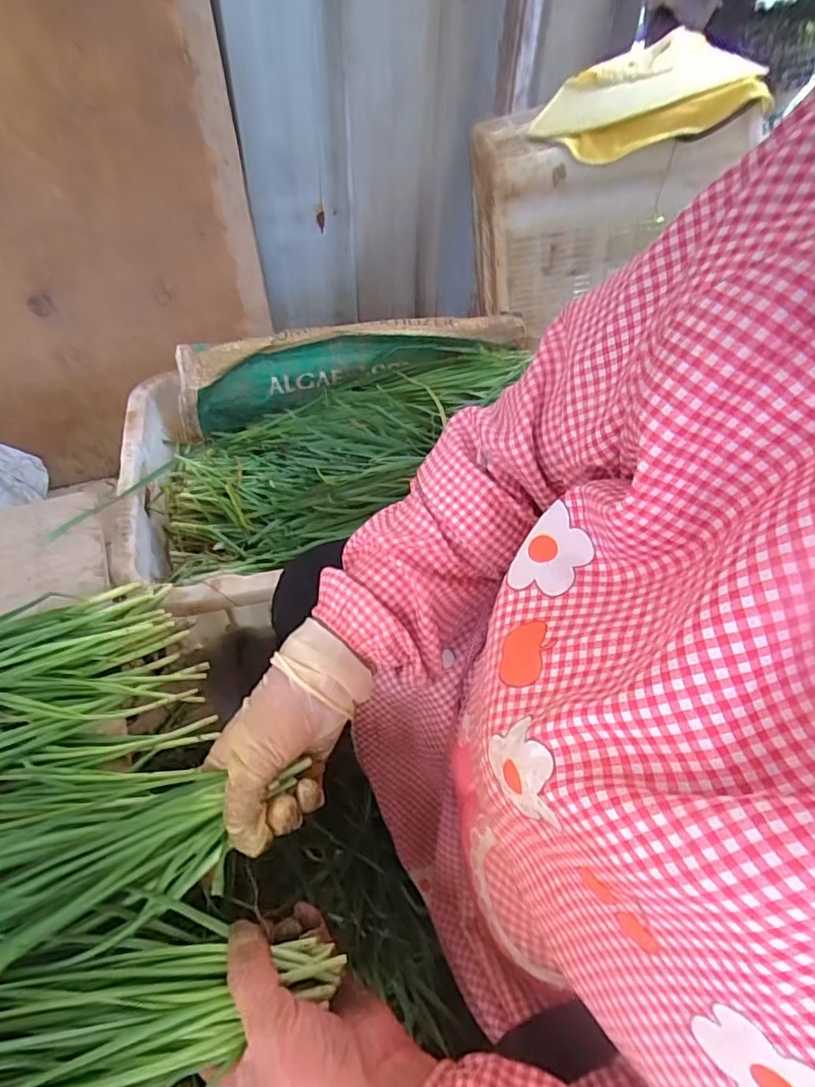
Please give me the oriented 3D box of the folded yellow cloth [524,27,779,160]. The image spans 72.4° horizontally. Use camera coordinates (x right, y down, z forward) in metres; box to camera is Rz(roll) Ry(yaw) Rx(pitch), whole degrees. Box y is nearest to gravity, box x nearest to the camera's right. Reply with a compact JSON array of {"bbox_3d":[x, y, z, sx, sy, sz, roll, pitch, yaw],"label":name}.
[{"bbox_3d":[0.332,-0.621,0.772,0.279,0.120,0.170,5,44,3],"label":"folded yellow cloth"}]

